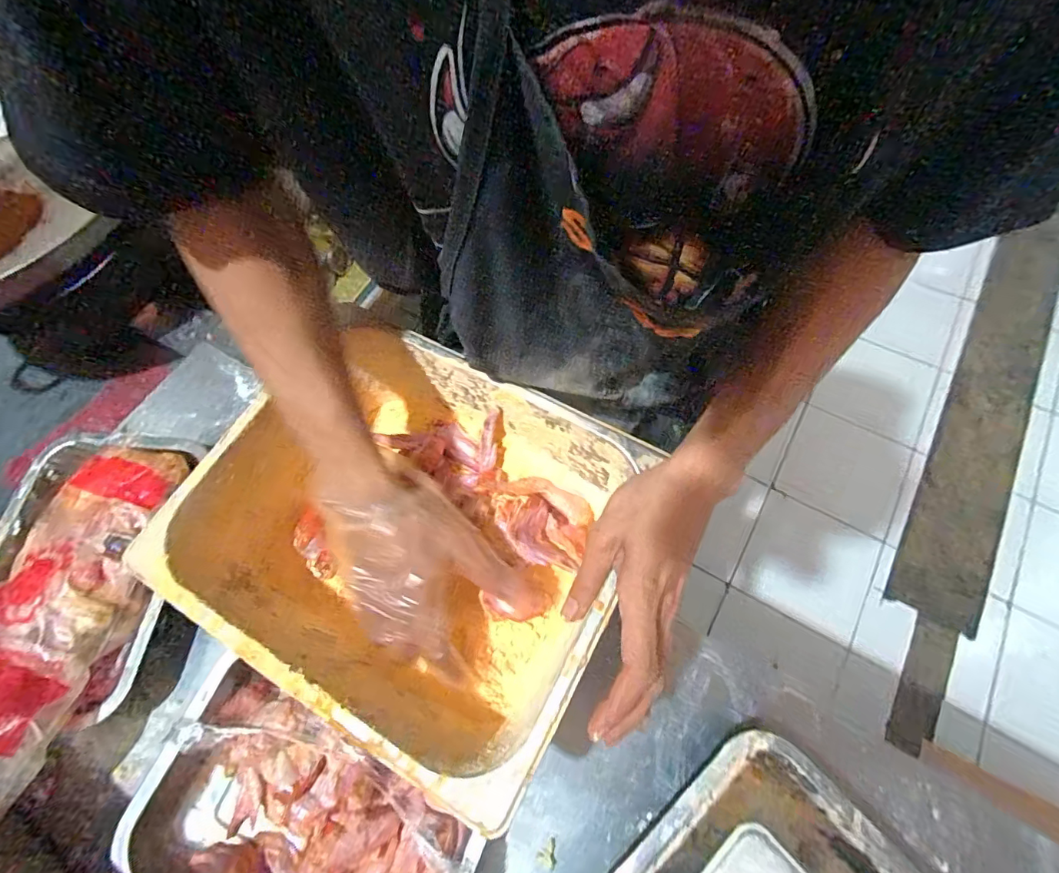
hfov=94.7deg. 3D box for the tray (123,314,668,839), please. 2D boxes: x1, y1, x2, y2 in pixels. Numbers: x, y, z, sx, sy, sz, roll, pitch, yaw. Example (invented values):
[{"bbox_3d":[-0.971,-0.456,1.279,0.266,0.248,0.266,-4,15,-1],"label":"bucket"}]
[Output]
[{"bbox_3d":[-0.087,0.079,0.408,0.314,0.144,0.259,27,70,14],"label":"tray"}]

